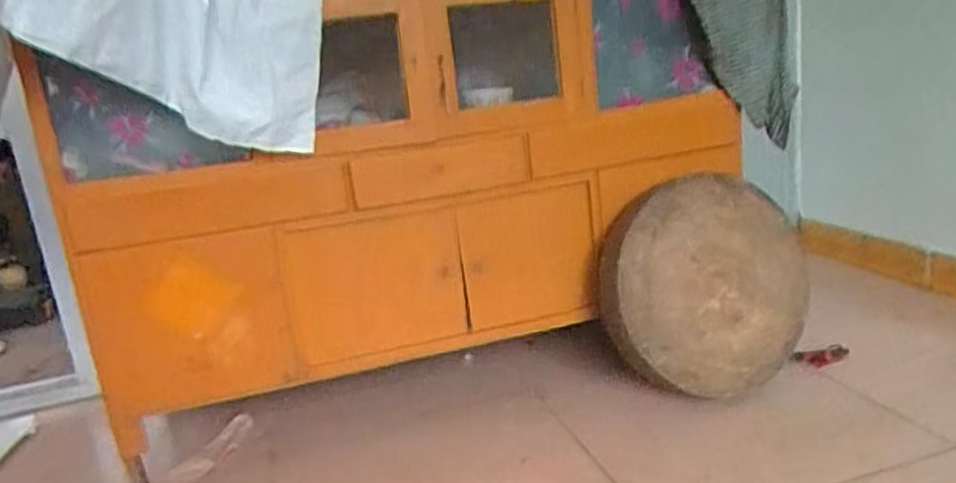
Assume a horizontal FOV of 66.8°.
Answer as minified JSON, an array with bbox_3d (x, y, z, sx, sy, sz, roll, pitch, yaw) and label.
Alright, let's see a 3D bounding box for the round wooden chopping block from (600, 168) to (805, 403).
[{"bbox_3d":[0.491,0.098,1.517,0.441,0.414,0.115,-10,16,-10],"label":"round wooden chopping block"}]

